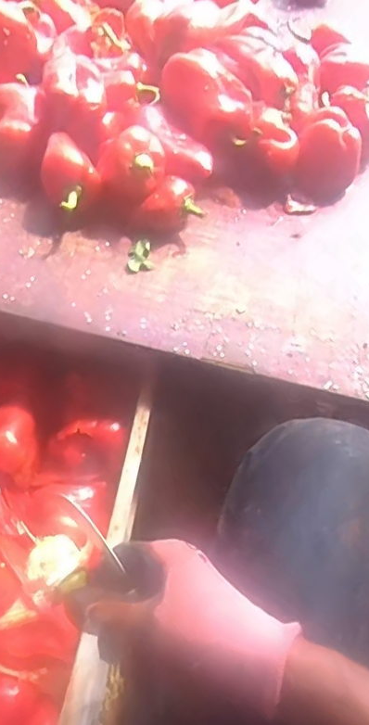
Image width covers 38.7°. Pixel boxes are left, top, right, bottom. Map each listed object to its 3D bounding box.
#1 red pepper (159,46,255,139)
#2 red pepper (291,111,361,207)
[{"bbox_3d":[0.028,-0.345,0.677,0.071,0.061,0.130,-34,65,-23],"label":"red pepper"},{"bbox_3d":[0.187,-0.263,0.698,0.079,0.093,0.084,2,58,-3],"label":"red pepper"}]

